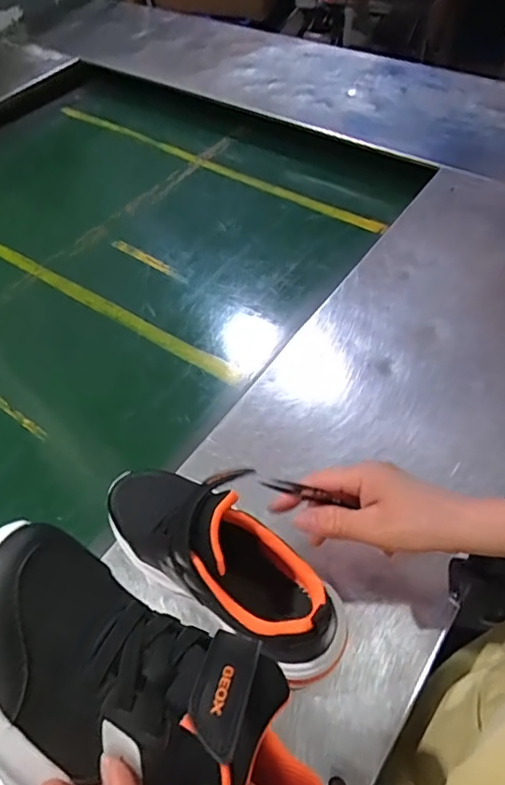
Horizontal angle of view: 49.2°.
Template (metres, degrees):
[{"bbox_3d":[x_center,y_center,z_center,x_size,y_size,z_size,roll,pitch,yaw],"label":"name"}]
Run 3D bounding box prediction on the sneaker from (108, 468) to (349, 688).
[{"bbox_3d":[-0.025,0.118,0.420,0.217,0.119,0.076,31,60,23],"label":"sneaker"}]

